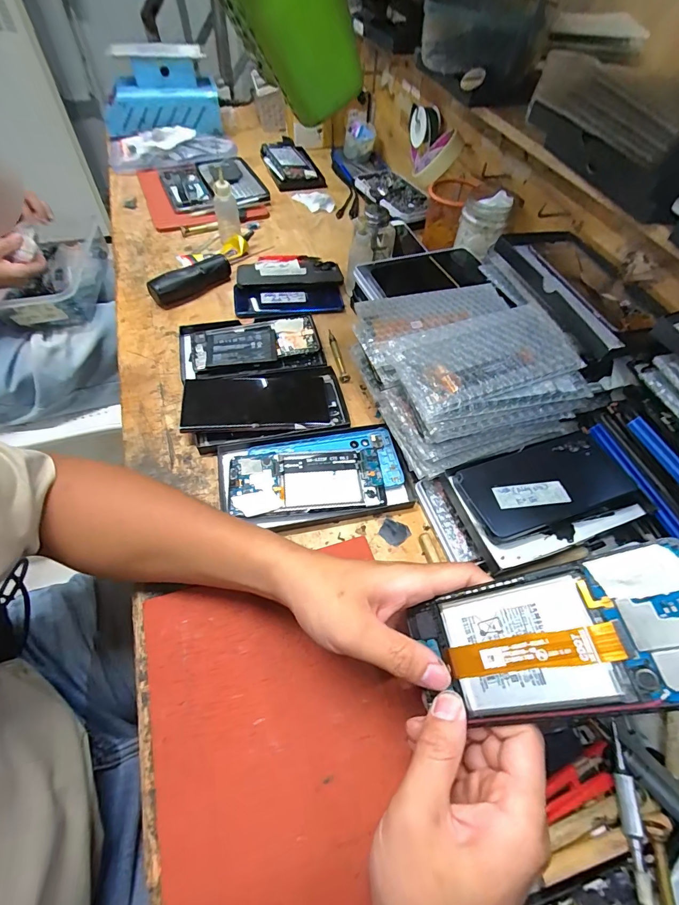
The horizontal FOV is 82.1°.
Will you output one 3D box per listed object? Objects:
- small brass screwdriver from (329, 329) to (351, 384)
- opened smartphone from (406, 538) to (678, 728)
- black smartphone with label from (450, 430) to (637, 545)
[{"bbox_3d":[-0.003,-0.130,0.524,0.013,0.009,0.095,-11,57,-11],"label":"small brass screwdriver"},{"bbox_3d":[0.117,0.104,0.216,0.155,0.005,0.072,-27,59,26],"label":"opened smartphone"},{"bbox_3d":[0.198,0.028,0.378,0.160,0.015,0.079,-17,61,-14],"label":"black smartphone with label"}]

